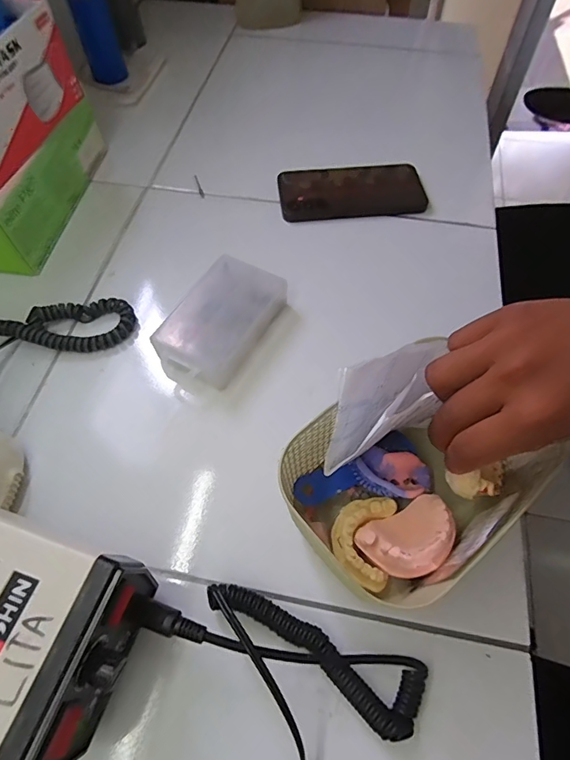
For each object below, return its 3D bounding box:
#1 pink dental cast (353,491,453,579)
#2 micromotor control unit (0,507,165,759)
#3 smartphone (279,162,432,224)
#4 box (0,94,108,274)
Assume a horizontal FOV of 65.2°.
[{"bbox_3d":[0.082,0.104,0.292,0.059,0.030,0.043,-21,61,-12],"label":"pink dental cast"},{"bbox_3d":[-0.153,0.136,0.248,0.134,0.064,0.102,16,60,10],"label":"micromotor control unit"},{"bbox_3d":[0.077,-0.221,0.518,0.165,0.011,0.082,-4,64,-2],"label":"smartphone"},{"bbox_3d":[-0.287,-0.217,0.477,0.114,0.072,0.219,10,60,6],"label":"box"}]

